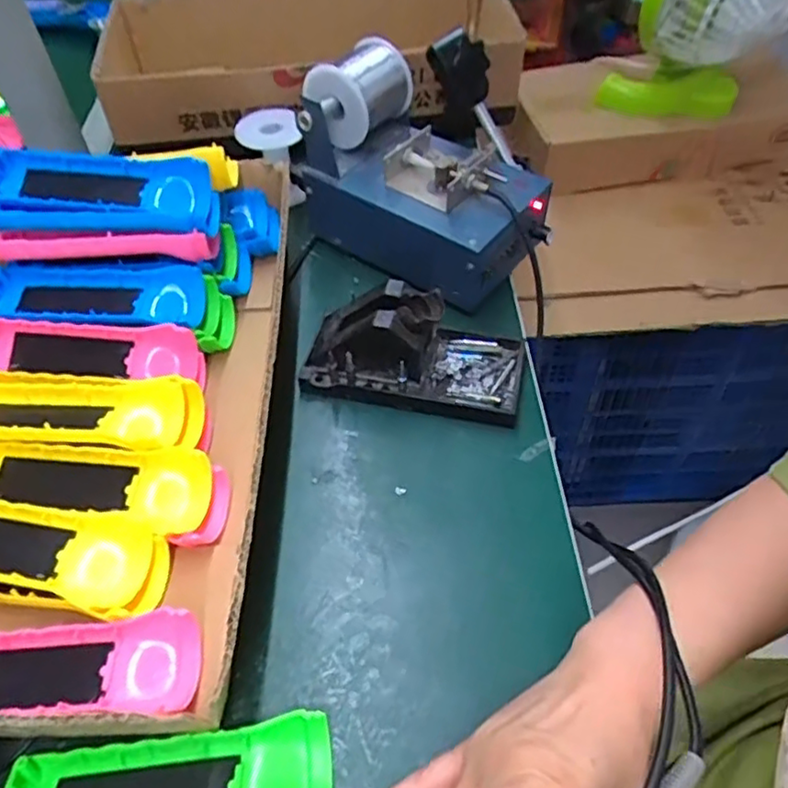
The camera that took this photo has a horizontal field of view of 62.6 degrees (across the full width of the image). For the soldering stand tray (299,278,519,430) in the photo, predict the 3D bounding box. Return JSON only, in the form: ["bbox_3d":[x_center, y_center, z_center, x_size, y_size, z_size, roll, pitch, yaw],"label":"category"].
[{"bbox_3d":[0.016,-0.037,0.468,0.157,0.072,0.076,11,53,9],"label":"soldering stand tray"}]

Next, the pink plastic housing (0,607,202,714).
[{"bbox_3d":[-0.182,0.145,0.341,0.158,0.027,0.041,-3,52,0],"label":"pink plastic housing"}]

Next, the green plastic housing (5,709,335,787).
[{"bbox_3d":[-0.109,0.190,0.316,0.154,0.029,0.046,-4,52,-2],"label":"green plastic housing"}]

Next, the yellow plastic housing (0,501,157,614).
[{"bbox_3d":[-0.213,0.082,0.362,0.154,0.018,0.048,10,53,9],"label":"yellow plastic housing"}]

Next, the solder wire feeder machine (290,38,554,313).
[{"bbox_3d":[0.022,-0.188,0.529,0.195,0.125,0.117,31,59,23],"label":"solder wire feeder machine"}]

